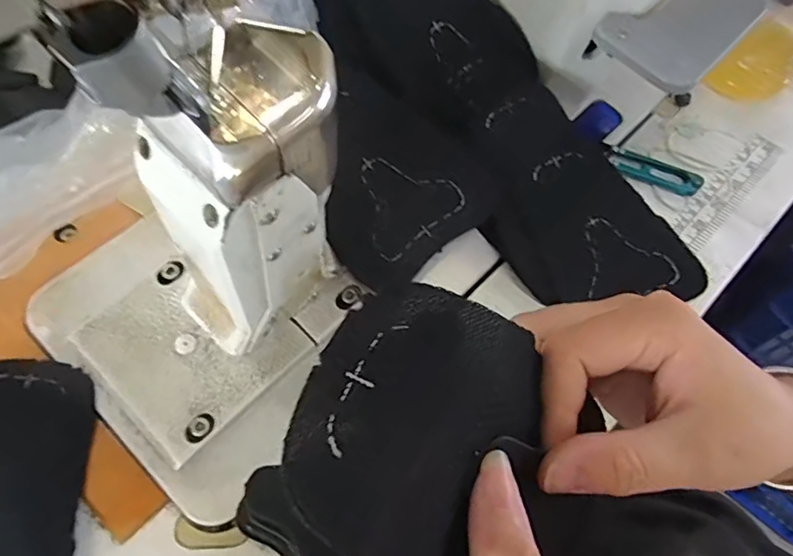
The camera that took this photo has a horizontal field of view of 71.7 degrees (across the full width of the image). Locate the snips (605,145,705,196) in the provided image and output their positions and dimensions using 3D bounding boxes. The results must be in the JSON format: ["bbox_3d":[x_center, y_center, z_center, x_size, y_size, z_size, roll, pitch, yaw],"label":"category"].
[{"bbox_3d":[0.187,-0.079,0.401,0.077,0.010,0.021,21,64,9],"label":"snips"}]

